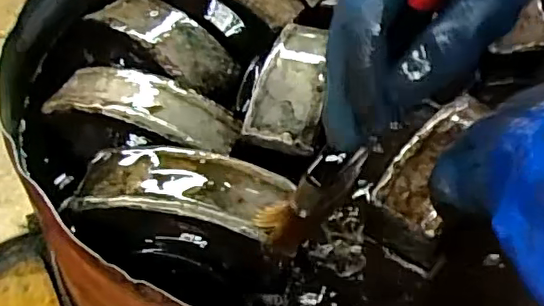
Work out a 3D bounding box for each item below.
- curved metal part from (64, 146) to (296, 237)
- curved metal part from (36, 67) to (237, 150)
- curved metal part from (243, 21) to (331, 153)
[{"bbox_3d":[-0.062,0.021,0.411,0.144,0.018,0.062,10,50,5],"label":"curved metal part"},{"bbox_3d":[-0.103,-0.039,0.476,0.152,0.025,0.057,18,51,11],"label":"curved metal part"},{"bbox_3d":[0.024,-0.069,0.518,0.064,0.032,0.161,11,50,6],"label":"curved metal part"}]

